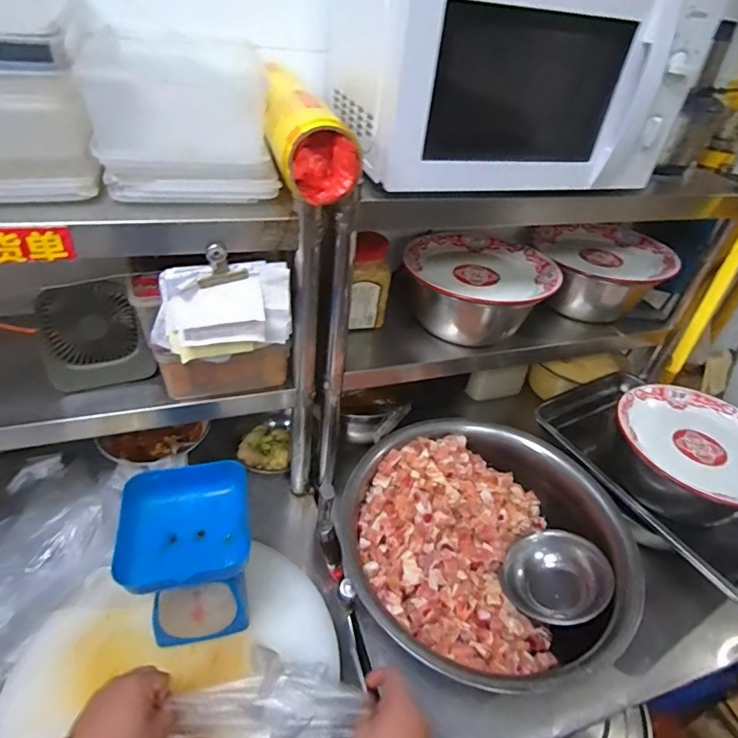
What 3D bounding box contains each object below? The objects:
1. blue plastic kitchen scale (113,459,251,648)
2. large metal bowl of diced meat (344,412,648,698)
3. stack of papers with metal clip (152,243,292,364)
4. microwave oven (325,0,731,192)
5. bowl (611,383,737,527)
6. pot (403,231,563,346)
[{"bbox_3d":[-0.238,0.250,0.646,0.145,0.184,0.149,-4,40,-14],"label":"blue plastic kitchen scale"},{"bbox_3d":[0.180,0.278,0.792,0.412,0.129,0.425,4,39,-3],"label":"large metal bowl of diced meat"},{"bbox_3d":[-0.184,-0.069,0.616,0.176,0.114,0.057,-12,42,-22],"label":"stack of papers with metal clip"},{"bbox_3d":[0.182,-0.422,0.693,0.475,0.232,0.296,-5,40,-15],"label":"microwave oven"},{"bbox_3d":[0.593,0.170,0.896,0.270,0.132,0.244,25,42,22],"label":"bowl"},{"bbox_3d":[0.206,-0.153,0.940,0.276,0.133,0.232,19,40,14],"label":"pot"}]

